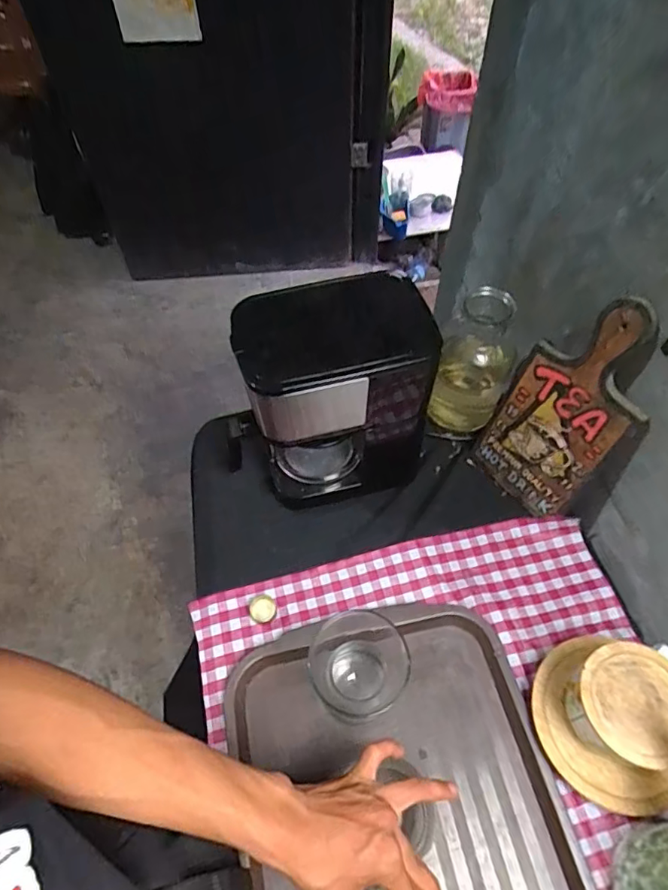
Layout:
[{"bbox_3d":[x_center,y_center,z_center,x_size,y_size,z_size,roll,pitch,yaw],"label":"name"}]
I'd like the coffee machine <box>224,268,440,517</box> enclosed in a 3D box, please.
[{"bbox_3d":[0.003,-0.042,0.617,0.187,0.253,0.141,-15,57,-9],"label":"coffee machine"}]

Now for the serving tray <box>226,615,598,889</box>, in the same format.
[{"bbox_3d":[0.073,0.376,0.491,0.295,0.036,0.414,-12,57,-7],"label":"serving tray"}]

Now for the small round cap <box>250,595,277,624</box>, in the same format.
[{"bbox_3d":[-0.083,0.192,0.612,0.030,0.004,0.032,0,56,0],"label":"small round cap"}]

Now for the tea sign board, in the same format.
[{"bbox_3d":[0.262,-0.033,0.589,0.014,0.273,0.138,-22,59,-32],"label":"tea sign board"}]

